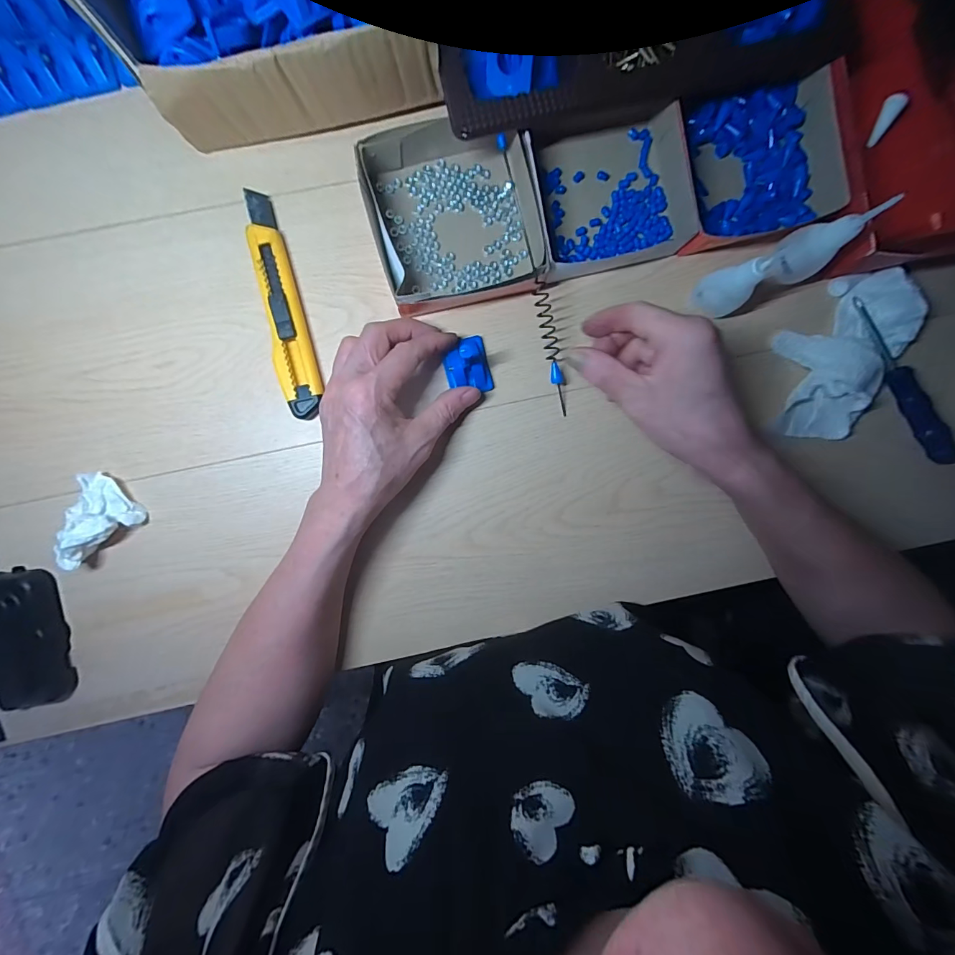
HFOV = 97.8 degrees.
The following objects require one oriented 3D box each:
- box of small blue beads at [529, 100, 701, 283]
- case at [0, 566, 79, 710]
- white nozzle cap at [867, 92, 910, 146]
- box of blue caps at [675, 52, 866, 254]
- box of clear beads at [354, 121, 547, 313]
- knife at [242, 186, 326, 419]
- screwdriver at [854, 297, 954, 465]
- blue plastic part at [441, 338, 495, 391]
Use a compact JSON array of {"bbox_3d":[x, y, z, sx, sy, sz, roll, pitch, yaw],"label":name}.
[{"bbox_3d":[0.105,-0.220,0.324,0.125,0.032,0.112,-14,95,-1],"label":"box of small blue beads"},{"bbox_3d":[-0.358,0.130,0.329,0.048,0.029,0.112,-11,95,-1],"label":"case"},{"bbox_3d":[0.328,-0.288,0.333,0.011,0.011,0.039,22,107,-4],"label":"white nozzle cap"},{"bbox_3d":[0.215,-0.241,0.317,0.121,0.037,0.115,-11,95,-1],"label":"box of blue caps"},{"bbox_3d":[-0.013,-0.199,0.316,0.125,0.034,0.129,-14,95,-1],"label":"box of clear beads"},{"bbox_3d":[-0.153,-0.134,0.325,0.028,0.013,0.173,-14,95,-1],"label":"knife"},{"bbox_3d":[0.350,-0.077,0.343,0.019,0.024,0.156,-33,95,1],"label":"screwdriver"},{"bbox_3d":[-0.008,-0.089,0.333,0.036,0.017,0.044,-15,95,-1],"label":"blue plastic part"}]

